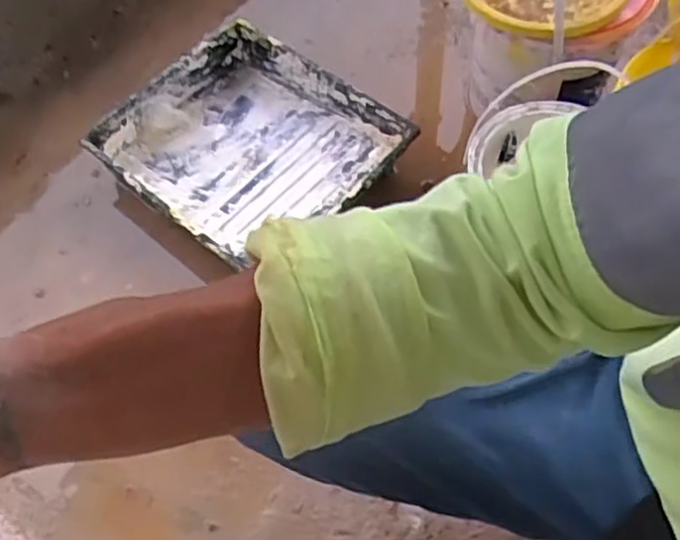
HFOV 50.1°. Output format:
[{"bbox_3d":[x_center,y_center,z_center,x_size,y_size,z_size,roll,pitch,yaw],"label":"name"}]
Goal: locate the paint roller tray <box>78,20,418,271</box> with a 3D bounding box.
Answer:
[{"bbox_3d":[-0.117,-0.155,0.958,0.330,0.069,0.286,37,69,20],"label":"paint roller tray"}]

